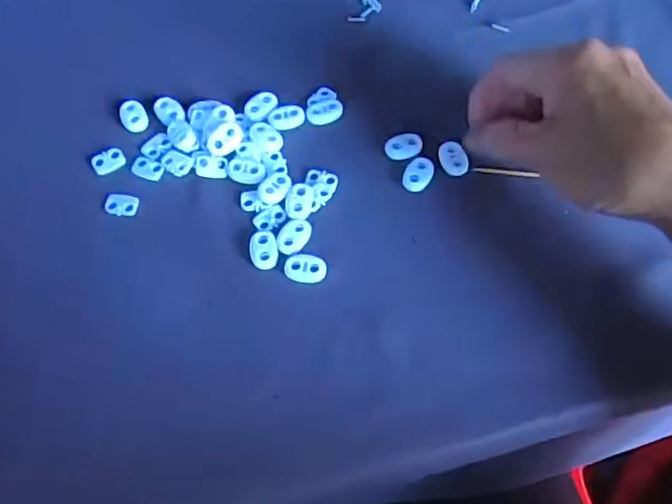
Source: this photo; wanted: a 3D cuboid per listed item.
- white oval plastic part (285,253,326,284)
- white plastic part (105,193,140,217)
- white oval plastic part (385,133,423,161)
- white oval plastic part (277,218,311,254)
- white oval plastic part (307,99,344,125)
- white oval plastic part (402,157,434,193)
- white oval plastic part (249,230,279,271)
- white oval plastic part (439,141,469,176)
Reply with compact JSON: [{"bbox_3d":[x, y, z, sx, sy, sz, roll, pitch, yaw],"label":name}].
[{"bbox_3d":[-0.017,0.009,0.322,0.022,0.004,0.017,2,67,2],"label":"white oval plastic part"},{"bbox_3d":[-0.125,-0.028,0.345,0.019,0.004,0.014,5,67,4],"label":"white plastic part"},{"bbox_3d":[0.041,-0.064,0.353,0.022,0.004,0.017,-4,67,0],"label":"white oval plastic part"},{"bbox_3d":[-0.024,-0.010,0.330,0.014,0.004,0.023,34,72,14],"label":"white oval plastic part"},{"bbox_3d":[-0.007,-0.087,0.365,0.022,0.004,0.016,-20,68,-7],"label":"white oval plastic part"},{"bbox_3d":[0.048,-0.045,0.345,0.016,0.004,0.022,22,70,10],"label":"white oval plastic part"},{"bbox_3d":[-0.040,-0.002,0.328,0.016,0.004,0.023,-11,67,-3],"label":"white oval plastic part"},{"bbox_3d":[0.069,-0.056,0.348,0.015,0.004,0.022,-18,68,-6],"label":"white oval plastic part"}]

